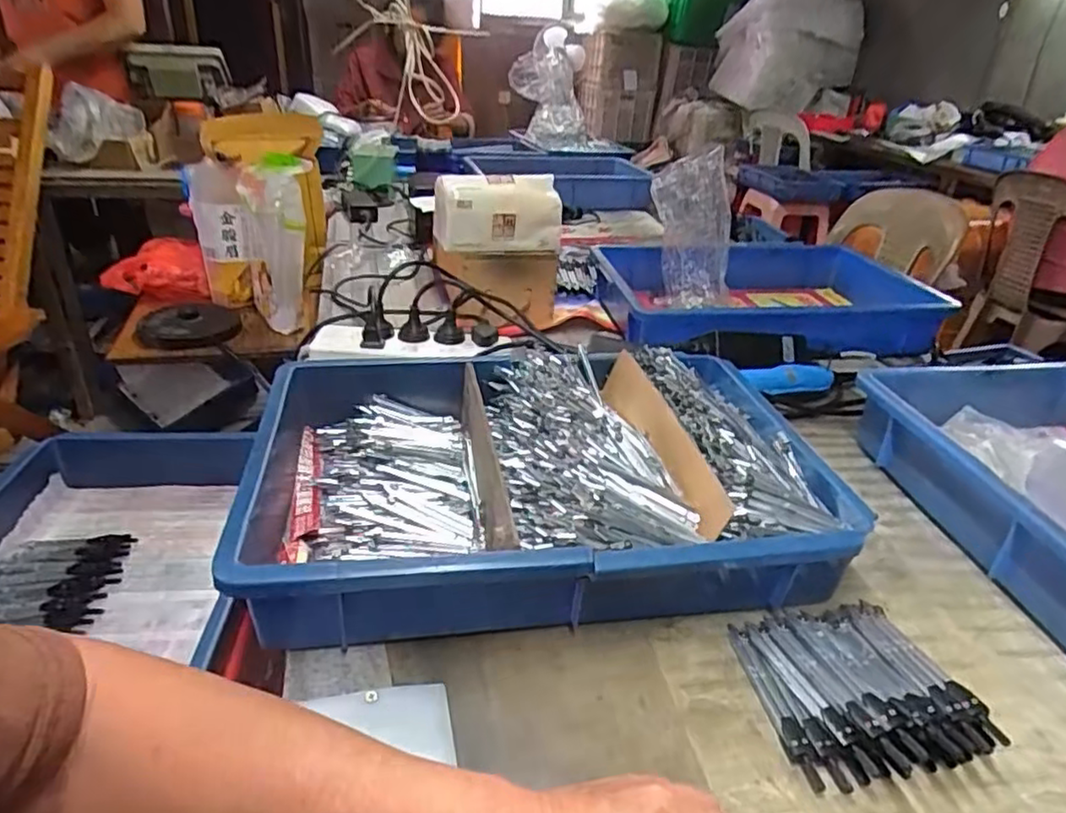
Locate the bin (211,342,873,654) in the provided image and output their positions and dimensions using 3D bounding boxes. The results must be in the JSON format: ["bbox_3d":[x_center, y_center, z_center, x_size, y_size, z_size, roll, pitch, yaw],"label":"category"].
[{"bbox_3d":[0.004,0.048,0.537,0.437,0.090,0.289,-1,30,-11],"label":"bin"}]

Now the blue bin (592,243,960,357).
[{"bbox_3d":[0.326,-0.153,0.908,0.447,0.084,0.301,-2,30,-13],"label":"blue bin"}]

